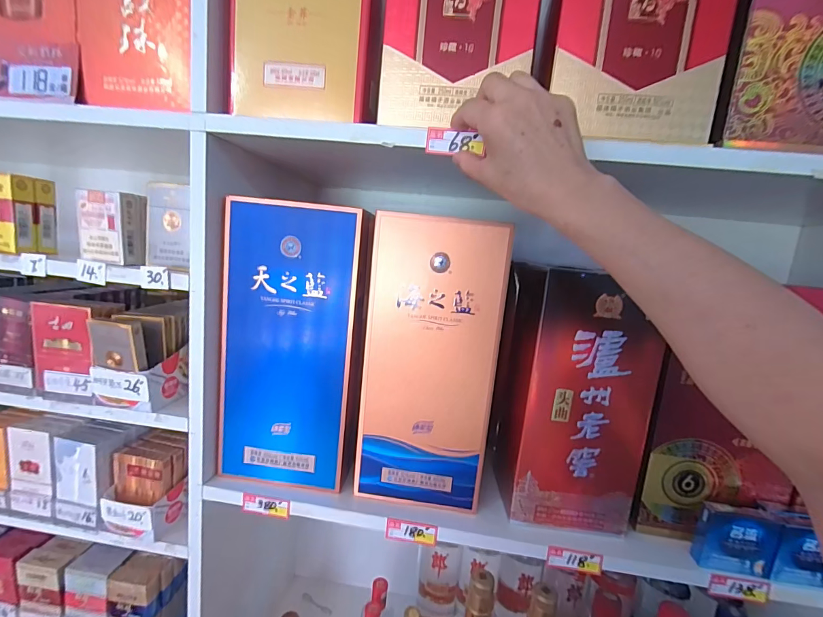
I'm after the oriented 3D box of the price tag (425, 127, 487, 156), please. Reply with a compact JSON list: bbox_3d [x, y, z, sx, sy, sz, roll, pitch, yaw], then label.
[{"bbox_3d":[0.039,-0.150,0.344,0.050,0.022,0.004,8,9,7],"label":"price tag"}]

